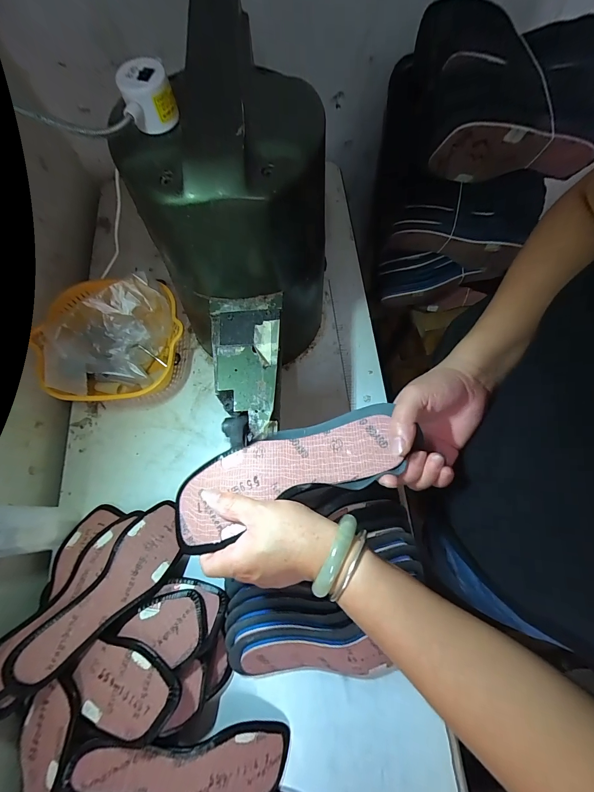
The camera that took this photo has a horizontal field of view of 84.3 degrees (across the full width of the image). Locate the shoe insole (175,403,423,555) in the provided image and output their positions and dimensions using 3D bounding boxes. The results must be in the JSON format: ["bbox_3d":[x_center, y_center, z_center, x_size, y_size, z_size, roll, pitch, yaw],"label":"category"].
[{"bbox_3d":[-0.014,0.074,0.317,0.224,0.021,0.076,-24,68,2],"label":"shoe insole"}]

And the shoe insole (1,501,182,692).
[{"bbox_3d":[-0.226,0.237,0.403,0.078,0.025,0.219,37,55,9],"label":"shoe insole"}]

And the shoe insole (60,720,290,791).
[{"bbox_3d":[-0.122,0.406,0.354,0.224,0.023,0.073,10,75,-11],"label":"shoe insole"}]

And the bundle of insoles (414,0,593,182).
[{"bbox_3d":[0.308,-0.426,0.456,0.242,0.096,0.216,0,75,0],"label":"bundle of insoles"}]

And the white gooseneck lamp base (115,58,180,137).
[{"bbox_3d":[-0.117,-0.236,0.261,0.038,0.033,0.036,-15,76,-4],"label":"white gooseneck lamp base"}]

